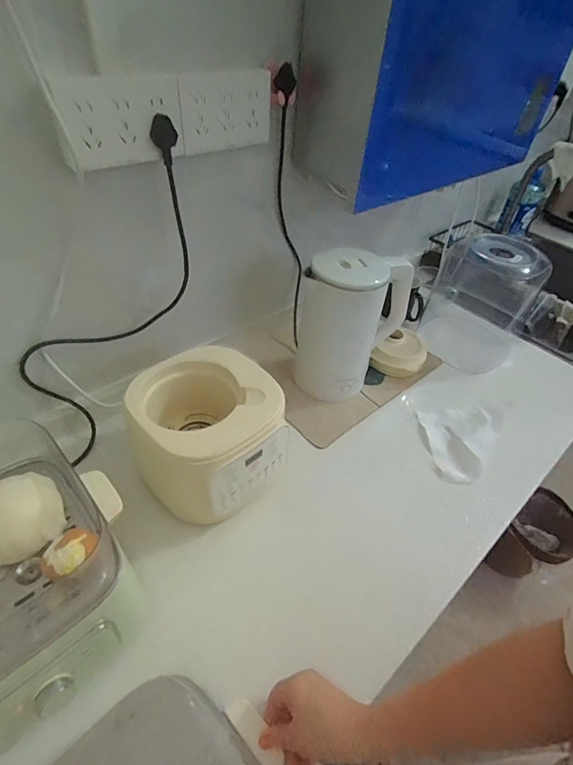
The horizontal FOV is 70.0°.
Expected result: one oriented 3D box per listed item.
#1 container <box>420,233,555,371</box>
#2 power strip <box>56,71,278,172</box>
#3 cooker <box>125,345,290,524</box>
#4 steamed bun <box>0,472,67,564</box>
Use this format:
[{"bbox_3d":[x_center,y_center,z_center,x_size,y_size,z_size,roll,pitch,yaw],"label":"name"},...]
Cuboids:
[{"bbox_3d":[0.442,-0.197,0.922,0.212,0.230,0.221,23,44,18],"label":"container"},{"bbox_3d":[-0.142,-0.344,0.529,0.042,0.089,0.298,34,49,28],"label":"power strip"},{"bbox_3d":[-0.109,0.076,0.600,0.186,0.162,0.188,35,49,28],"label":"cooker"},{"bbox_3d":[-0.288,0.142,0.434,0.091,0.067,0.080,-30,53,-34],"label":"steamed bun"}]

